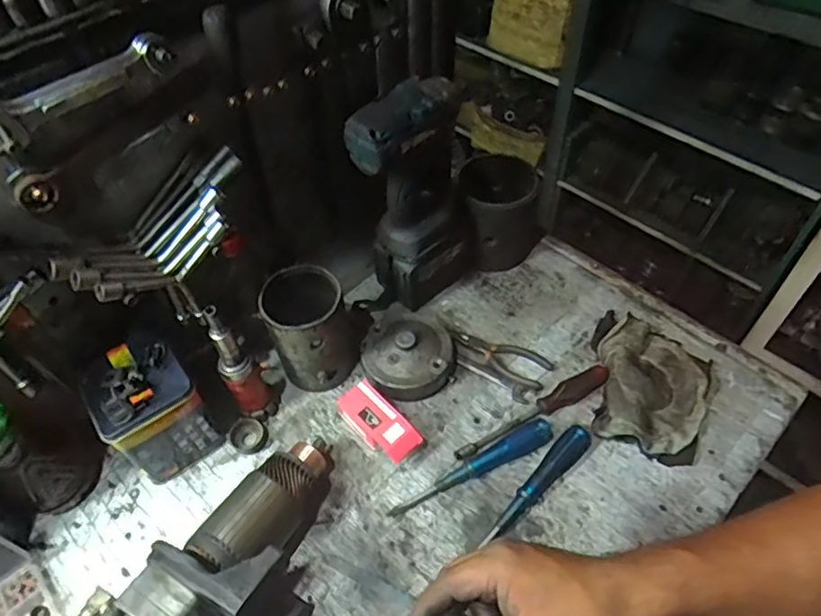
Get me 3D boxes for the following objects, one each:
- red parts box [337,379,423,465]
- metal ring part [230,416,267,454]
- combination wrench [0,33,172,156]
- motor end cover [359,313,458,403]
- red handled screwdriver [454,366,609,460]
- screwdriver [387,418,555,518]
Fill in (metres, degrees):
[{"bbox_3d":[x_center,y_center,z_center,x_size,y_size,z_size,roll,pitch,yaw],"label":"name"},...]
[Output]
[{"bbox_3d":[-0.035,0.133,0.651,0.101,0.044,0.047,37,61,28],"label":"red parts box"},{"bbox_3d":[-0.187,0.145,0.661,0.038,0.019,0.036,-2,52,3],"label":"metal ring part"},{"bbox_3d":[-0.258,-0.170,0.452,0.157,0.034,0.026,-37,58,-24],"label":"combination wrench"},{"bbox_3d":[-0.002,0.055,0.701,0.113,0.056,0.108,3,52,7],"label":"motor end cover"},{"bbox_3d":[0.138,0.116,0.659,0.201,0.026,0.028,-23,54,-13],"label":"red handled screwdriver"},{"bbox_3d":[0.067,0.170,0.625,0.197,0.020,0.027,-22,54,-13],"label":"screwdriver"}]

